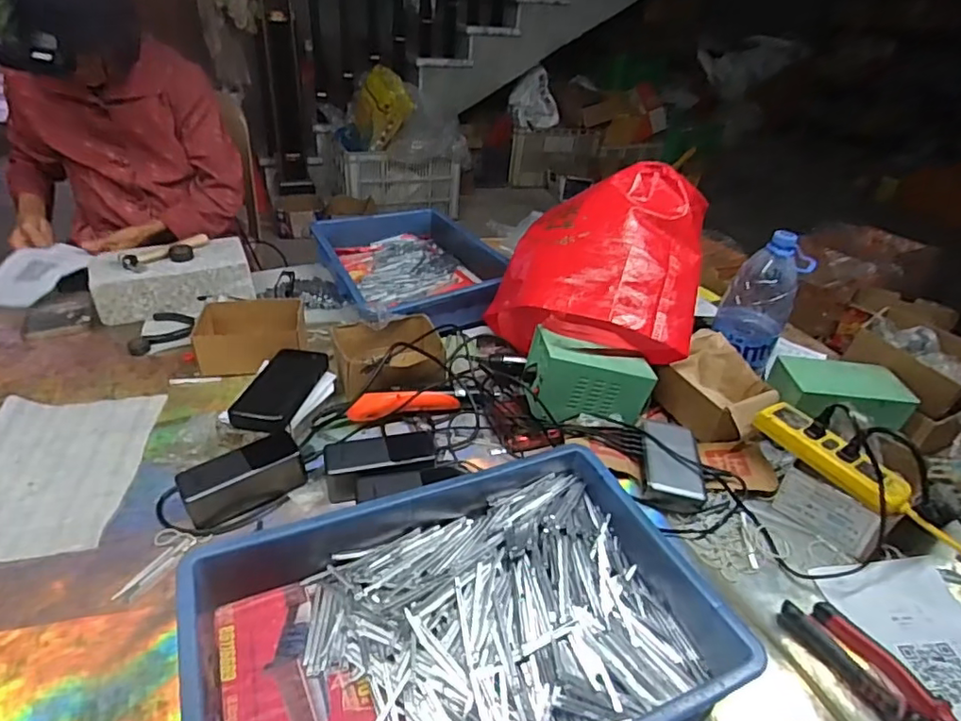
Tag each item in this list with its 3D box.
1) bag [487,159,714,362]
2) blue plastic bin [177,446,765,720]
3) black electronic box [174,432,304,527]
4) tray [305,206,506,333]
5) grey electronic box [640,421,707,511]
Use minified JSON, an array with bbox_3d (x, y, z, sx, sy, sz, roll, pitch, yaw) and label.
[{"bbox_3d":[0.184,-0.146,0.876,0.314,0.196,0.275,7,34,3],"label":"bag"},{"bbox_3d":[-0.019,0.238,0.514,0.428,0.077,0.293,-11,37,-23],"label":"blue plastic bin"},{"bbox_3d":[-0.273,0.138,0.670,0.128,0.047,0.060,-21,42,-33],"label":"black electronic box"},{"bbox_3d":[-0.140,-0.187,1.135,0.293,0.082,0.448,-13,38,-24],"label":"tray"},{"bbox_3d":[0.251,0.133,0.759,0.075,0.029,0.132,8,34,4],"label":"grey electronic box"}]

